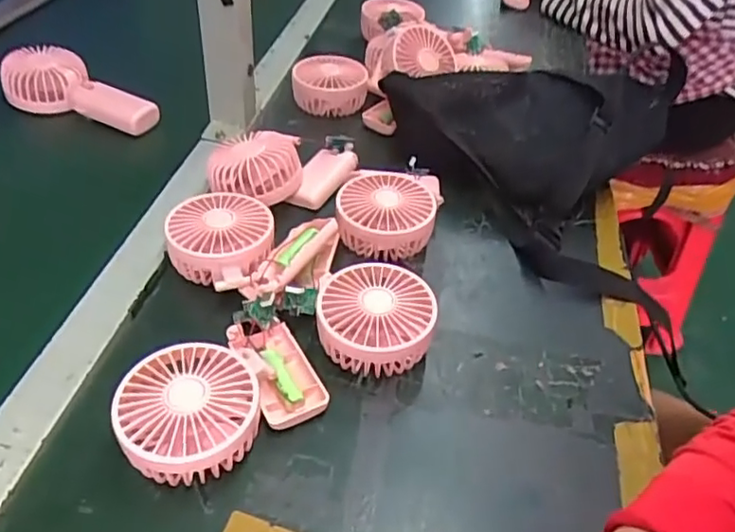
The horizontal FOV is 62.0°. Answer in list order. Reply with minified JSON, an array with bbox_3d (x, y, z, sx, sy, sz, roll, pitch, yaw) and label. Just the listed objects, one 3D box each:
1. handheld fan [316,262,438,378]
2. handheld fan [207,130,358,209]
[{"bbox_3d":[0.006,0.041,0.466,0.087,0.043,0.086,2,43,-4],"label":"handheld fan"},{"bbox_3d":[-0.080,-0.095,0.597,0.145,0.047,0.091,-3,43,-9],"label":"handheld fan"}]

